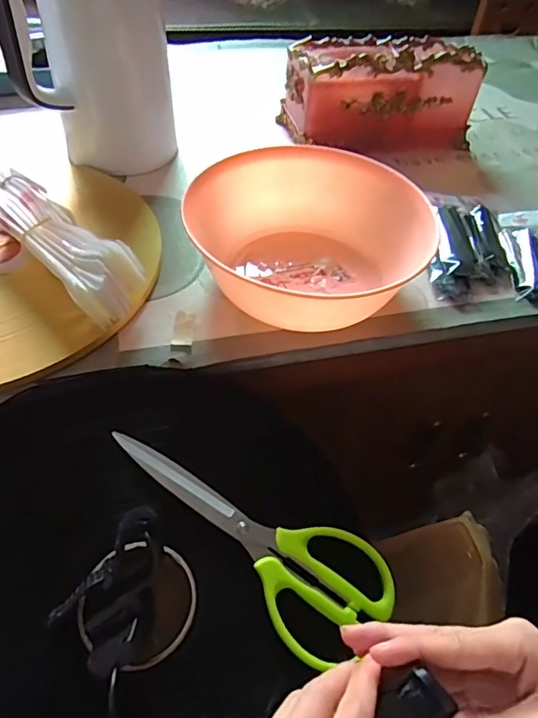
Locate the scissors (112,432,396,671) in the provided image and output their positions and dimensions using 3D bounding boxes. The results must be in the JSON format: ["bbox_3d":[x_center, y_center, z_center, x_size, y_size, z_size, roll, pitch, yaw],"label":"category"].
[{"bbox_3d":[-0.018,0.134,0.392,0.239,0.016,0.091,33,54,7],"label":"scissors"}]

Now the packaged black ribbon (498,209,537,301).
[{"bbox_3d":[0.305,-0.130,0.598,0.054,0.013,0.166,9,49,3],"label":"packaged black ribbon"}]

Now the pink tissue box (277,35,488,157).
[{"bbox_3d":[0.158,-0.394,0.751,0.257,0.125,0.146,-8,51,-11],"label":"pink tissue box"}]

